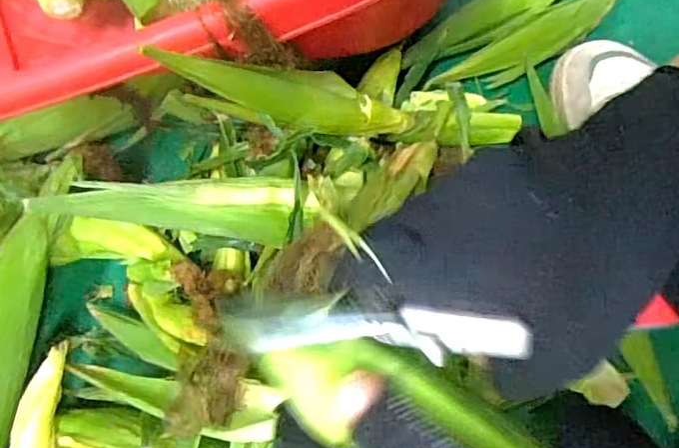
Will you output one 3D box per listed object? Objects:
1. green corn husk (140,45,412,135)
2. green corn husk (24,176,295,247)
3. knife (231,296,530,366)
[{"bbox_3d":[-0.031,-0.087,0.402,0.034,0.228,0.039,-30,70,38],"label":"green corn husk"},{"bbox_3d":[-0.121,-0.018,0.399,0.176,0.030,0.043,4,73,5],"label":"green corn husk"},{"bbox_3d":[0.011,0.040,0.216,0.108,0.009,0.019,3,74,5],"label":"knife"}]

